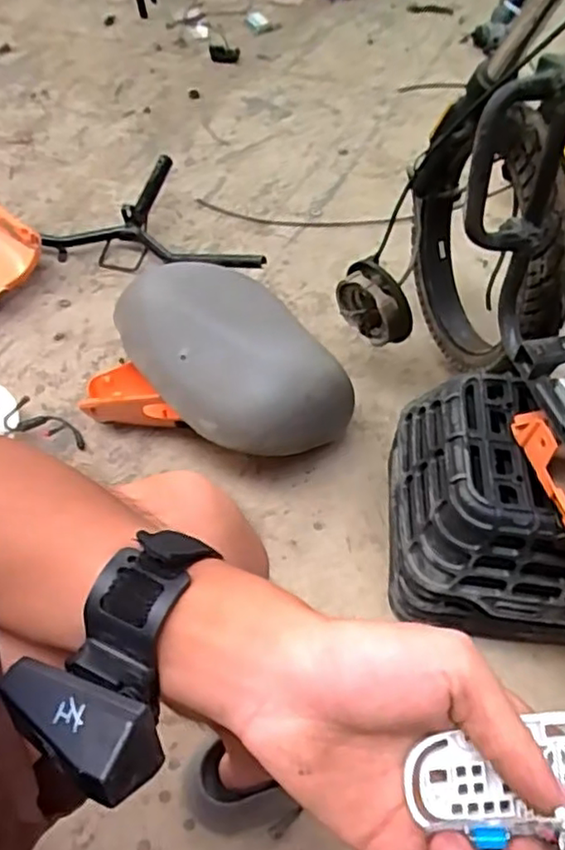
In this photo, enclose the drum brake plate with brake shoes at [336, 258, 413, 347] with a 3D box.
[{"bbox_3d":[0.125,-0.164,0.910,0.048,0.106,0.110,-36,62,-26],"label":"drum brake plate with brake shoes"}]

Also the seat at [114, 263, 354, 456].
[{"bbox_3d":[-0.076,-0.099,0.881,0.215,0.095,0.333,-28,58,-21],"label":"seat"}]

